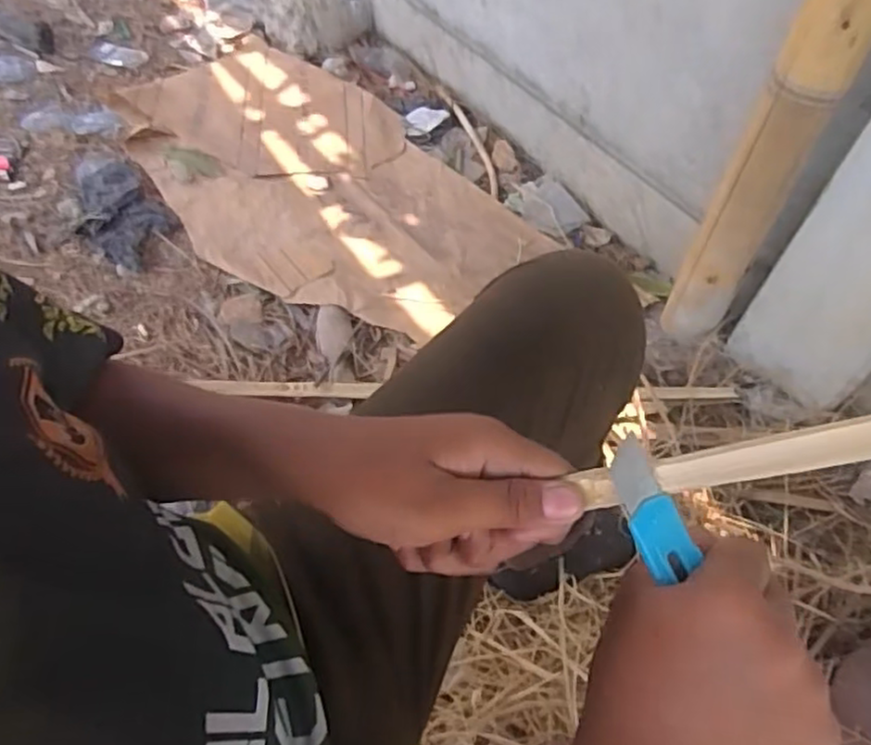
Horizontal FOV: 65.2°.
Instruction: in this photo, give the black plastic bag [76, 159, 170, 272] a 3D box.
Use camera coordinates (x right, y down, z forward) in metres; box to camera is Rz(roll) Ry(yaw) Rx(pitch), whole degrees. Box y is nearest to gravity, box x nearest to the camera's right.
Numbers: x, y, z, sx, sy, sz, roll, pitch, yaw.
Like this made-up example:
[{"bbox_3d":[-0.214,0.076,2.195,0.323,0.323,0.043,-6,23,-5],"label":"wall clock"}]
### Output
[{"bbox_3d":[-0.585,-0.297,1.252,0.138,0.032,0.290,-29,61,-22],"label":"black plastic bag"}]

